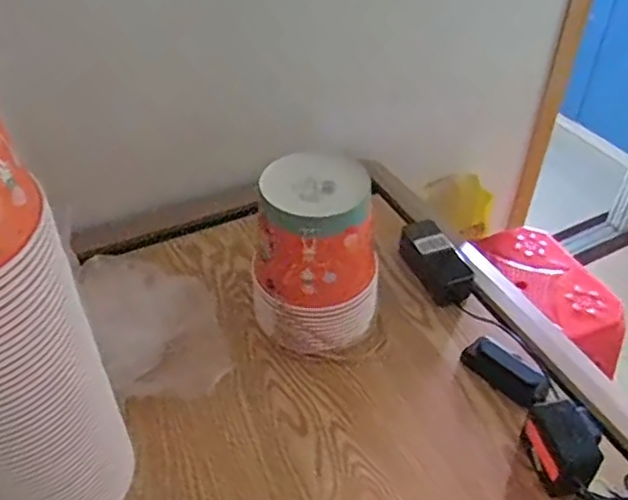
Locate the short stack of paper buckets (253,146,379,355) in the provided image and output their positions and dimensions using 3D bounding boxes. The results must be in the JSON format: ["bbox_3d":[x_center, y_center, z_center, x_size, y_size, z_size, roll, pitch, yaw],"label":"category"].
[{"bbox_3d":[0.002,0.009,0.793,0.153,0.213,0.141,-8,43,-11],"label":"short stack of paper buckets"}]

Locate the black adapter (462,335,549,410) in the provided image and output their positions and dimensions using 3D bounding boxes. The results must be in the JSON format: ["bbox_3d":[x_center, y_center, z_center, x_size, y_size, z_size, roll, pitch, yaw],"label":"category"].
[{"bbox_3d":[0.238,0.152,0.781,0.038,0.034,0.107,-32,52,-32],"label":"black adapter"}]

